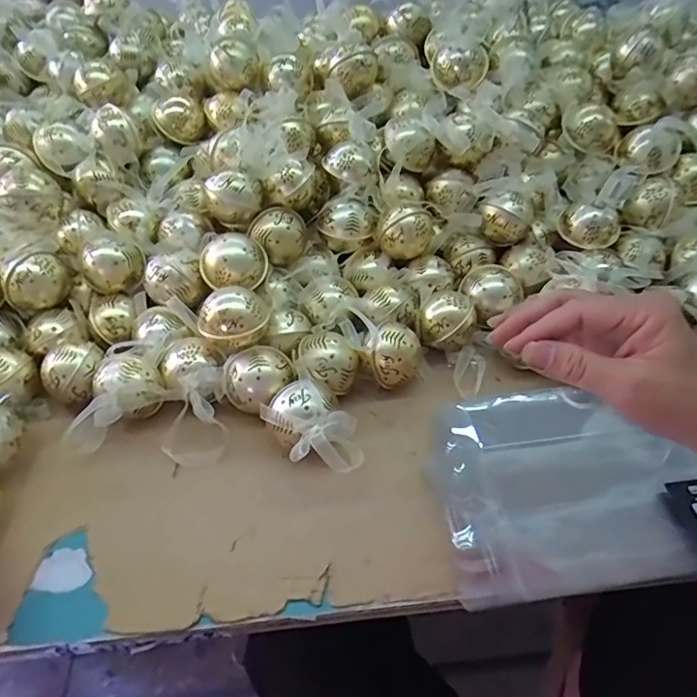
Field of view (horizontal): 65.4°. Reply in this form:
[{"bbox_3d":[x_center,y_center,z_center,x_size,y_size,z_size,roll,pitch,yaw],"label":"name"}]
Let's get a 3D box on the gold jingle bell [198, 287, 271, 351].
[{"bbox_3d":[-0.097,-0.025,0.459,0.053,0.044,0.051,-1,45,1],"label":"gold jingle bell"}]

